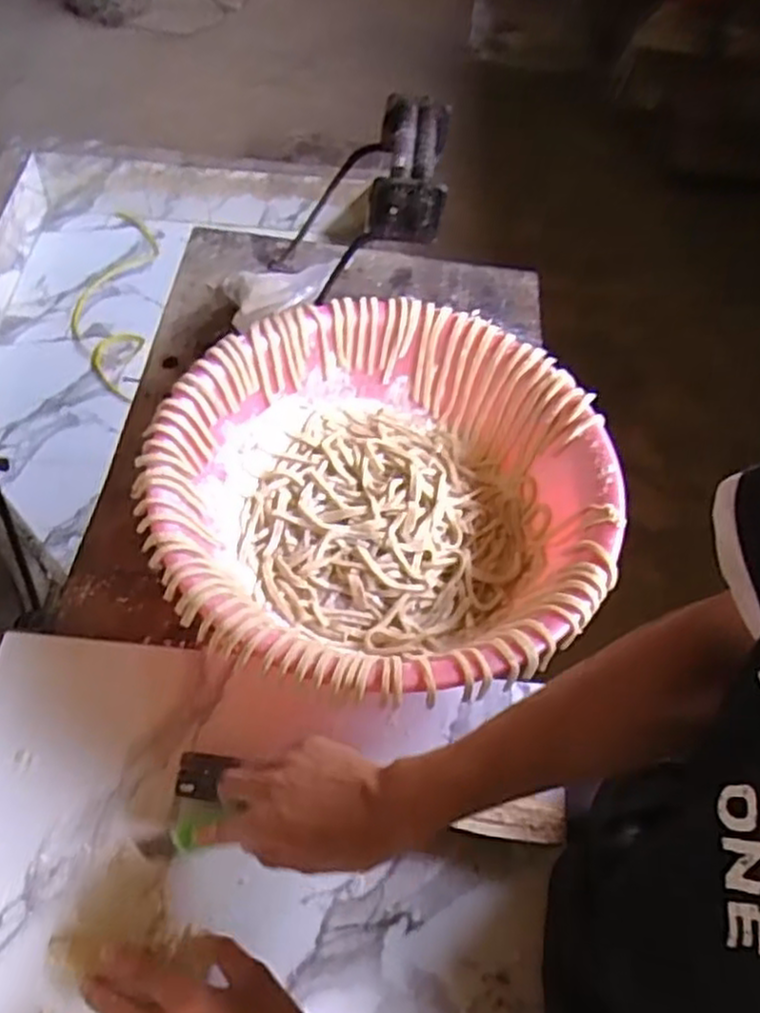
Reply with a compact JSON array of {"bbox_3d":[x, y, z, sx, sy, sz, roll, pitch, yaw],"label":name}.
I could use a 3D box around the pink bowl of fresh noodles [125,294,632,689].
[{"bbox_3d":[-0.003,-0.014,0.721,0.378,0.126,0.409,1,54,-1],"label":"pink bowl of fresh noodles"}]

